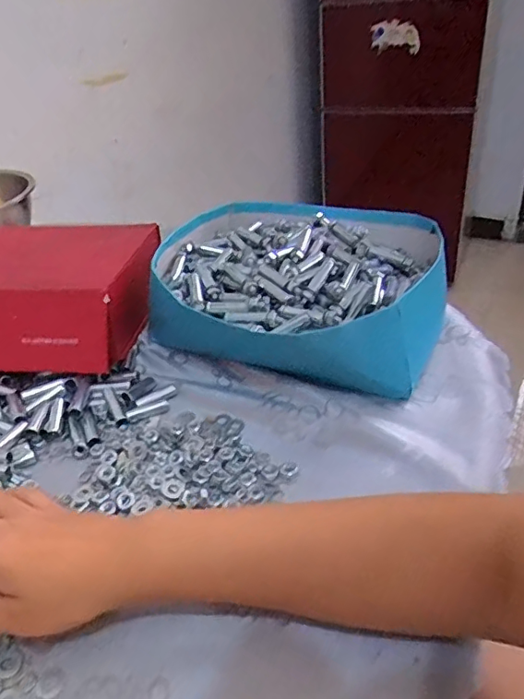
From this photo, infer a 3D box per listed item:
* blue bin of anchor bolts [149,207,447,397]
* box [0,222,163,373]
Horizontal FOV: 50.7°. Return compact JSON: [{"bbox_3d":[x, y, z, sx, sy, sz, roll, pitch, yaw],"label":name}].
[{"bbox_3d":[0.038,-0.068,0.588,0.277,0.085,0.262,10,37,19],"label":"blue bin of anchor bolts"},{"bbox_3d":[-0.279,-0.061,0.594,0.292,0.090,0.175,1,35,7],"label":"box"}]

